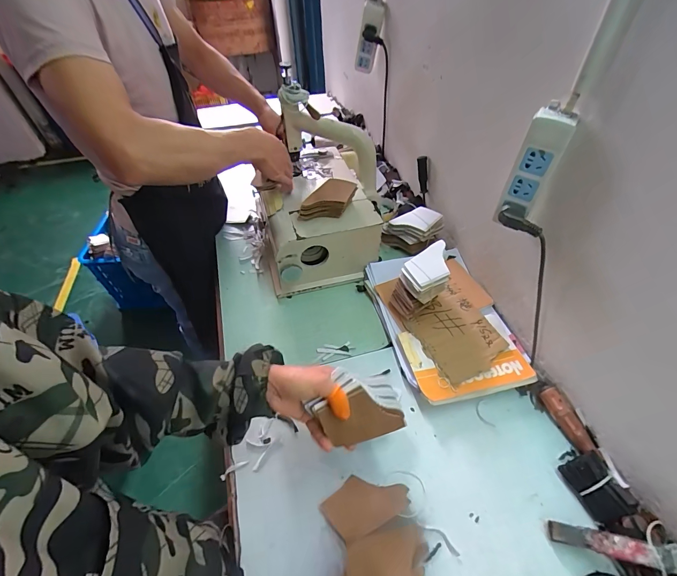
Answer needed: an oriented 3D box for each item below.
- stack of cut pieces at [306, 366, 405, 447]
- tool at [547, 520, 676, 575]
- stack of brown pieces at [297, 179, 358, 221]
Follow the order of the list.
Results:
[{"bbox_3d":[0.027,0.151,0.449,0.117,0.025,0.091,-12,93,-18],"label":"stack of cut pieces"},{"bbox_3d":[0.351,0.324,0.433,0.148,0.015,0.032,-2,46,27],"label":"tool"},{"bbox_3d":[-0.018,-0.171,0.693,0.070,0.055,0.105,31,57,25],"label":"stack of brown pieces"}]

